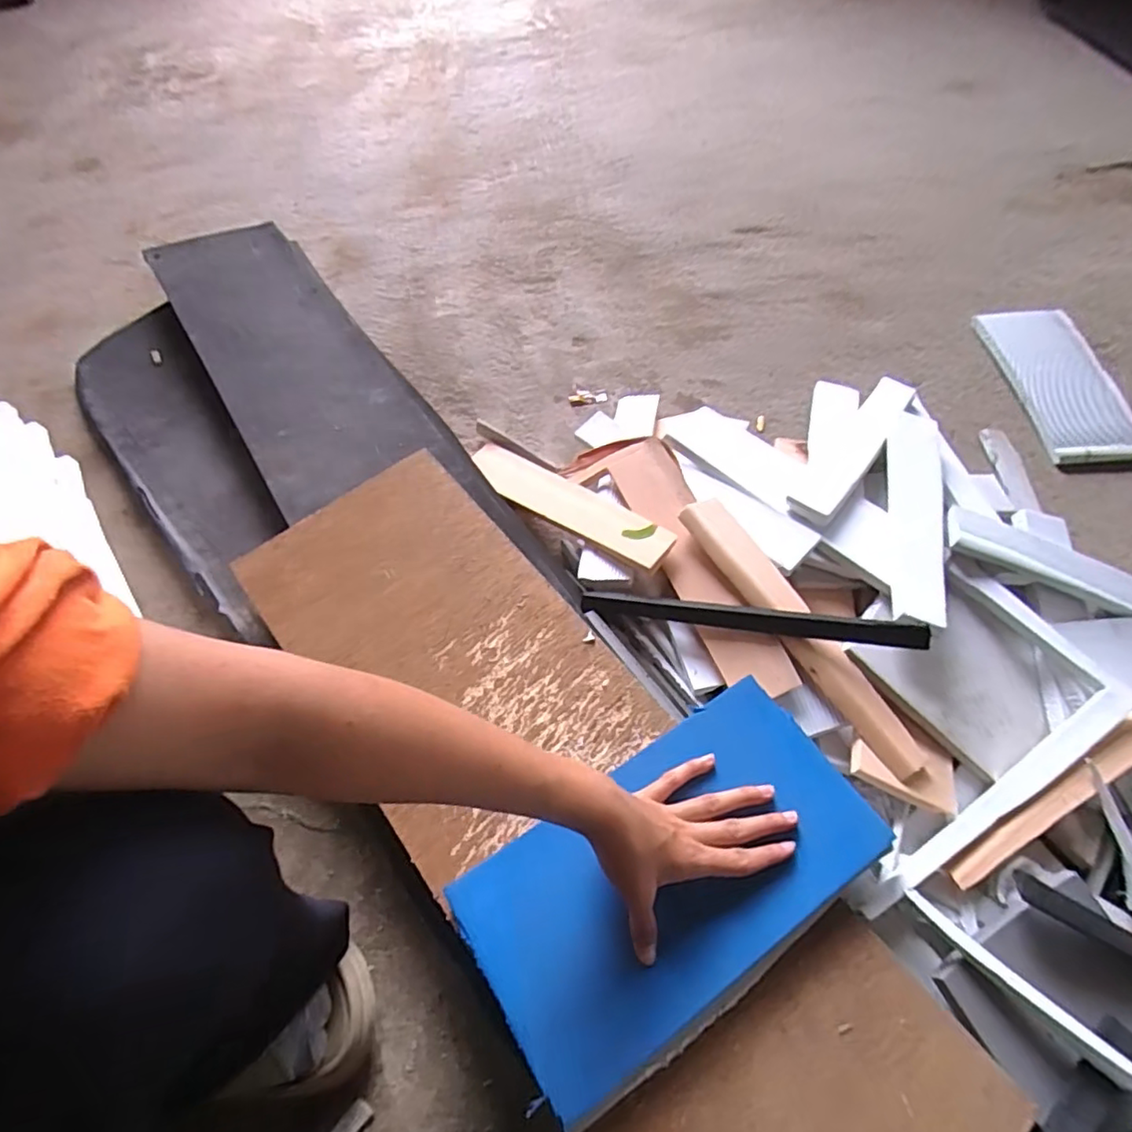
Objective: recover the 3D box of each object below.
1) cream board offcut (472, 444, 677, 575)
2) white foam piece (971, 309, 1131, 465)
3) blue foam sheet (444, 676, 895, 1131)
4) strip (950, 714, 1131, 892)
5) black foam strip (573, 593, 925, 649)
[{"bbox_3d":[-0.007,-0.070,0.658,0.279,0.015,0.059,32,65,35],"label":"cream board offcut"},{"bbox_3d":[0.614,-0.229,0.763,0.130,0.012,0.246,-6,60,-2],"label":"white foam piece"},{"bbox_3d":[0.077,0.214,0.432,0.281,0.013,0.155,-30,63,-15],"label":"blue foam sheet"},{"bbox_3d":[0.410,0.163,0.486,0.286,0.018,0.031,-26,62,-13],"label":"strip"},{"bbox_3d":[0.154,0.045,0.542,0.283,0.017,0.021,5,59,20],"label":"black foam strip"}]

